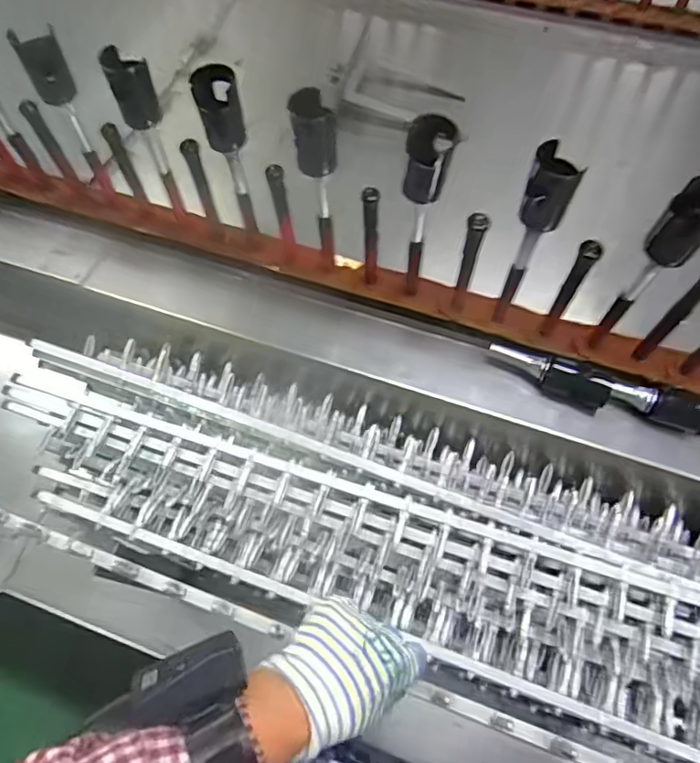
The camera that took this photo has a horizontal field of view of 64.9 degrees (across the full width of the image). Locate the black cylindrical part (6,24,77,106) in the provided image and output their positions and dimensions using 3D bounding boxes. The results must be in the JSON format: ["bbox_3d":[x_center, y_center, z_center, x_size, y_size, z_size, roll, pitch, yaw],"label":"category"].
[{"bbox_3d":[-0.321,-0.331,0.578,0.042,0.070,0.031,-37,52,-18],"label":"black cylindrical part"}]

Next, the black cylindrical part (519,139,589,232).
[{"bbox_3d":[0.172,-0.166,0.471,0.038,0.064,0.040,-1,64,2],"label":"black cylindrical part"}]

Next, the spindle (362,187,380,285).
[{"bbox_3d":[0.024,-0.150,0.612,0.015,0.166,0.021,1,64,3],"label":"spindle"}]

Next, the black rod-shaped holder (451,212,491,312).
[{"bbox_3d":[0.125,-0.122,0.582,0.018,0.146,0.015,21,67,12],"label":"black rod-shaped holder"}]

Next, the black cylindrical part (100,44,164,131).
[{"bbox_3d":[-0.216,-0.293,0.549,0.040,0.067,0.032,-22,65,-8],"label":"black cylindrical part"}]

